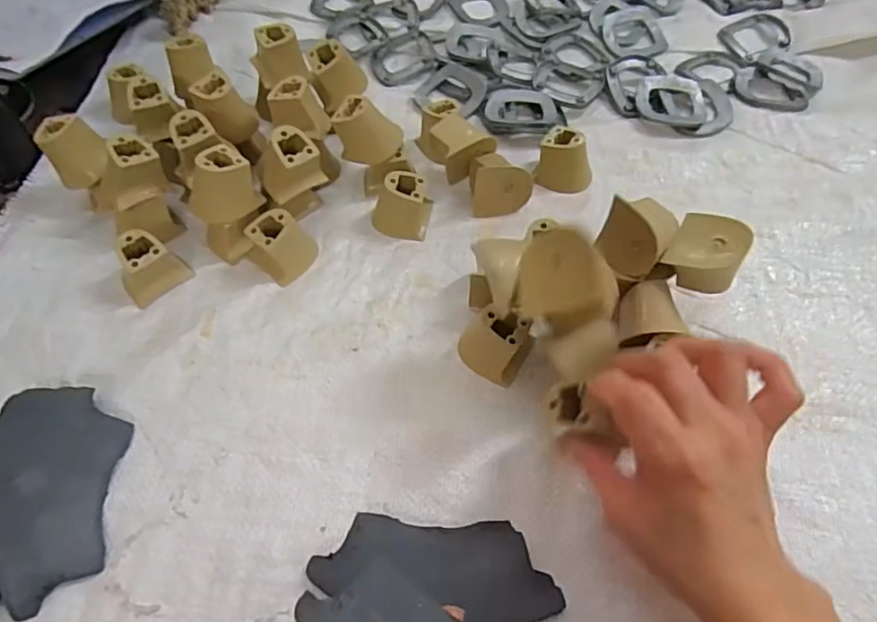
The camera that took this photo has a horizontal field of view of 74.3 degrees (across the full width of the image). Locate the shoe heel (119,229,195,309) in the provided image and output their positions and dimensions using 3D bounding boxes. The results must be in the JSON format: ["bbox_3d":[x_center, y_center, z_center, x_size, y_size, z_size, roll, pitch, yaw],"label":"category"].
[{"bbox_3d":[-0.203,-0.033,0.404,0.043,0.036,0.034,-38,63,-22],"label":"shoe heel"}]

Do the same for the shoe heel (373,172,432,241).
[{"bbox_3d":[-0.028,-0.084,0.436,0.041,0.037,0.045,6,57,6],"label":"shoe heel"}]

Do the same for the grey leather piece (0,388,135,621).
[{"bbox_3d":[-0.226,0.101,0.326,0.082,0.016,0.124,-6,56,-3],"label":"grey leather piece"}]

